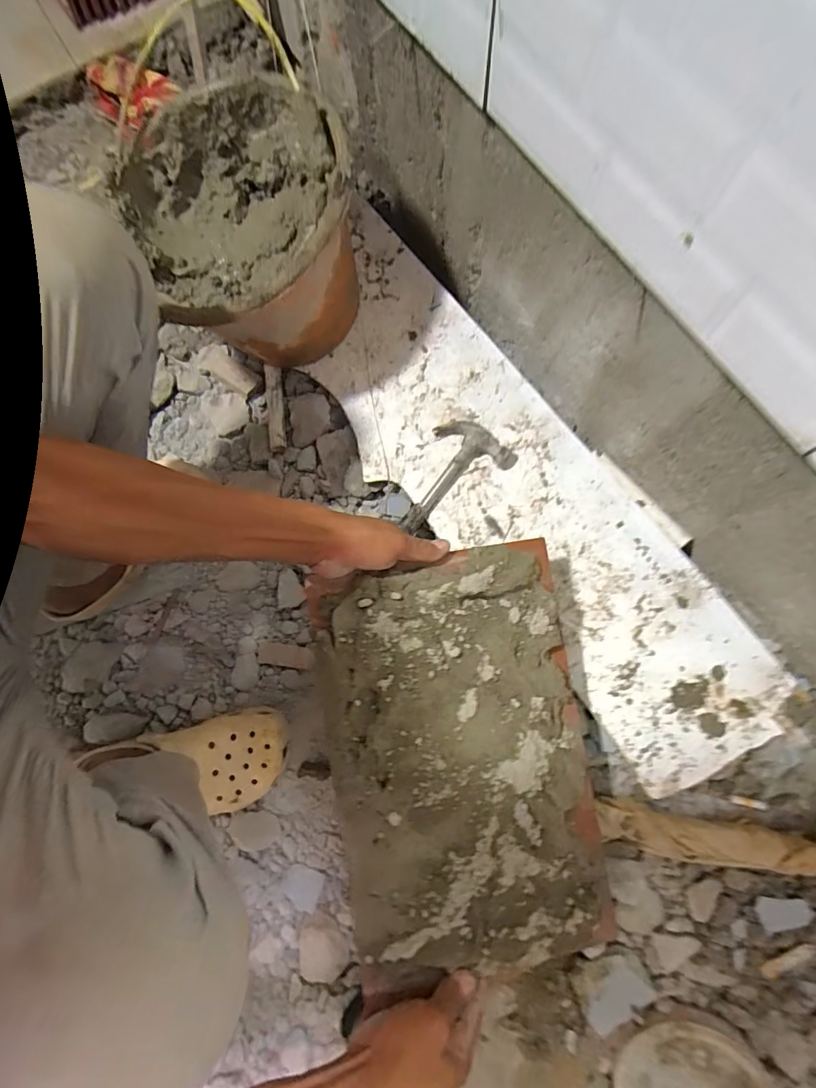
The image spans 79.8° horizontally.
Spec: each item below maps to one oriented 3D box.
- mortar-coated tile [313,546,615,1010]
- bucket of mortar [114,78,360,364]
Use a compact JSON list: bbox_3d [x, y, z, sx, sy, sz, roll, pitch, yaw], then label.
[{"bbox_3d":[0.055,0.208,0.471,0.242,0.022,0.387,-8,85,-9],"label":"mortar-coated tile"},{"bbox_3d":[-0.183,-0.350,0.582,0.240,0.204,0.285,-24,79,-5],"label":"bucket of mortar"}]

